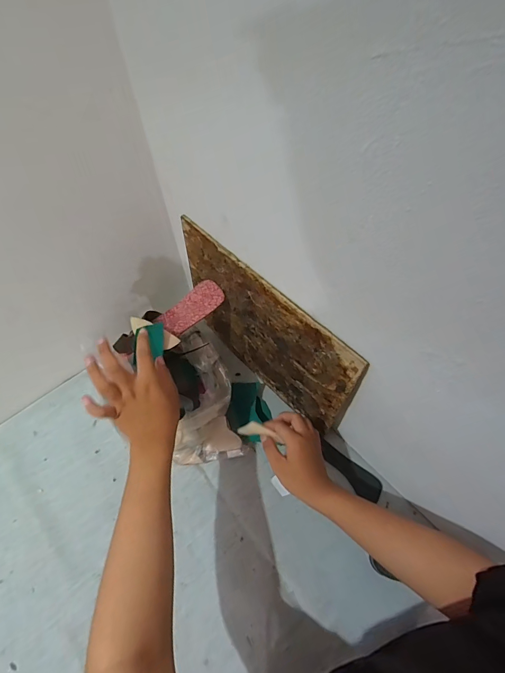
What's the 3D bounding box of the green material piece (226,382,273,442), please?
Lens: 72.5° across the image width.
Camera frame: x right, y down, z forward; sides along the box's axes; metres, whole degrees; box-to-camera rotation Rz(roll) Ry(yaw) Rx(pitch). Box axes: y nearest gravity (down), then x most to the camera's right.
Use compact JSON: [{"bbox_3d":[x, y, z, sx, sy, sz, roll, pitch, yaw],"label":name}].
[{"bbox_3d":[-0.007,0.139,0.629,0.077,0.030,0.112,-16,58,-8],"label":"green material piece"}]

